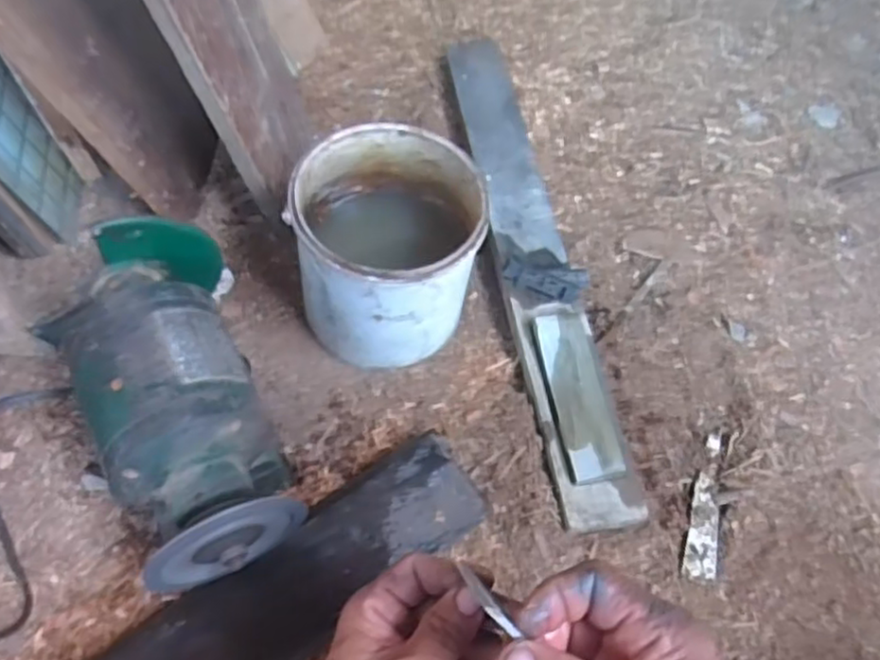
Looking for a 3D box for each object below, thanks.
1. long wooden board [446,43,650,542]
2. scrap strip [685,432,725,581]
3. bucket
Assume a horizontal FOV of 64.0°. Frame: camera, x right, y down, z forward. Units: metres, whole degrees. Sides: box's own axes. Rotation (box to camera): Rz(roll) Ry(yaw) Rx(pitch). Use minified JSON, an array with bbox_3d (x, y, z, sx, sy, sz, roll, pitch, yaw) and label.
[{"bbox_3d":[0.100,-0.100,0.817,0.081,0.051,0.658,-9,61,-6],"label":"long wooden board"},{"bbox_3d":[0.262,0.168,0.688,0.028,0.010,0.154,15,62,7],"label":"scrap strip"},{"bbox_3d":[-0.050,-0.078,0.712,0.166,0.184,0.172,0,61,-1],"label":"bucket"}]

